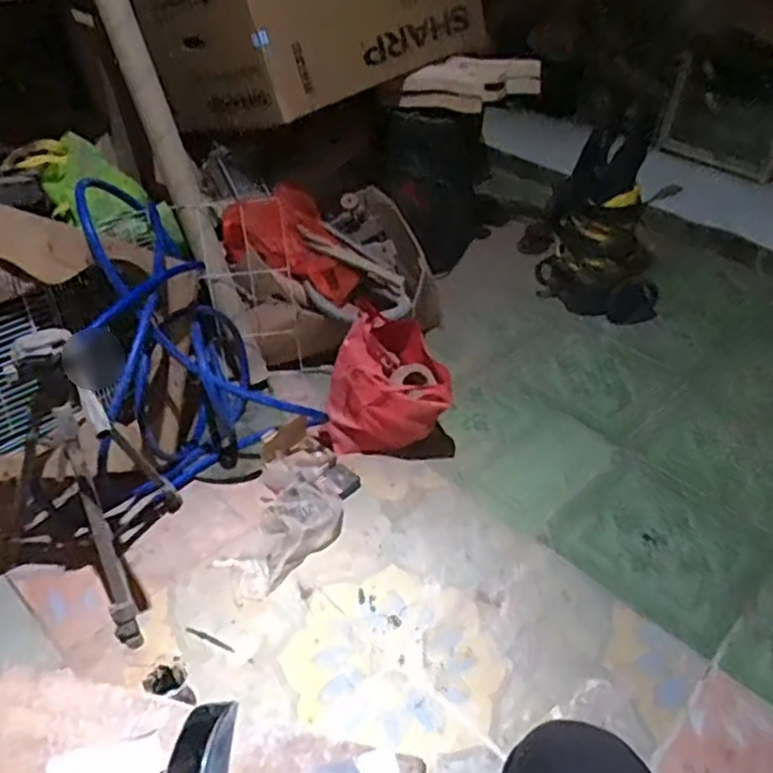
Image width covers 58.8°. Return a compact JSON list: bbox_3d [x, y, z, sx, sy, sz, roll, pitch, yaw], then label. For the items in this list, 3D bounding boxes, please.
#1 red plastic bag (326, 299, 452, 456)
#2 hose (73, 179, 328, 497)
[{"bbox_3d":[-0.001,0.006,1.541,0.258,0.288,0.194,3,39,-4],"label":"red plastic bag"},{"bbox_3d":[-0.440,-0.103,1.448,0.417,0.509,0.471,-19,44,-26],"label":"hose"}]

